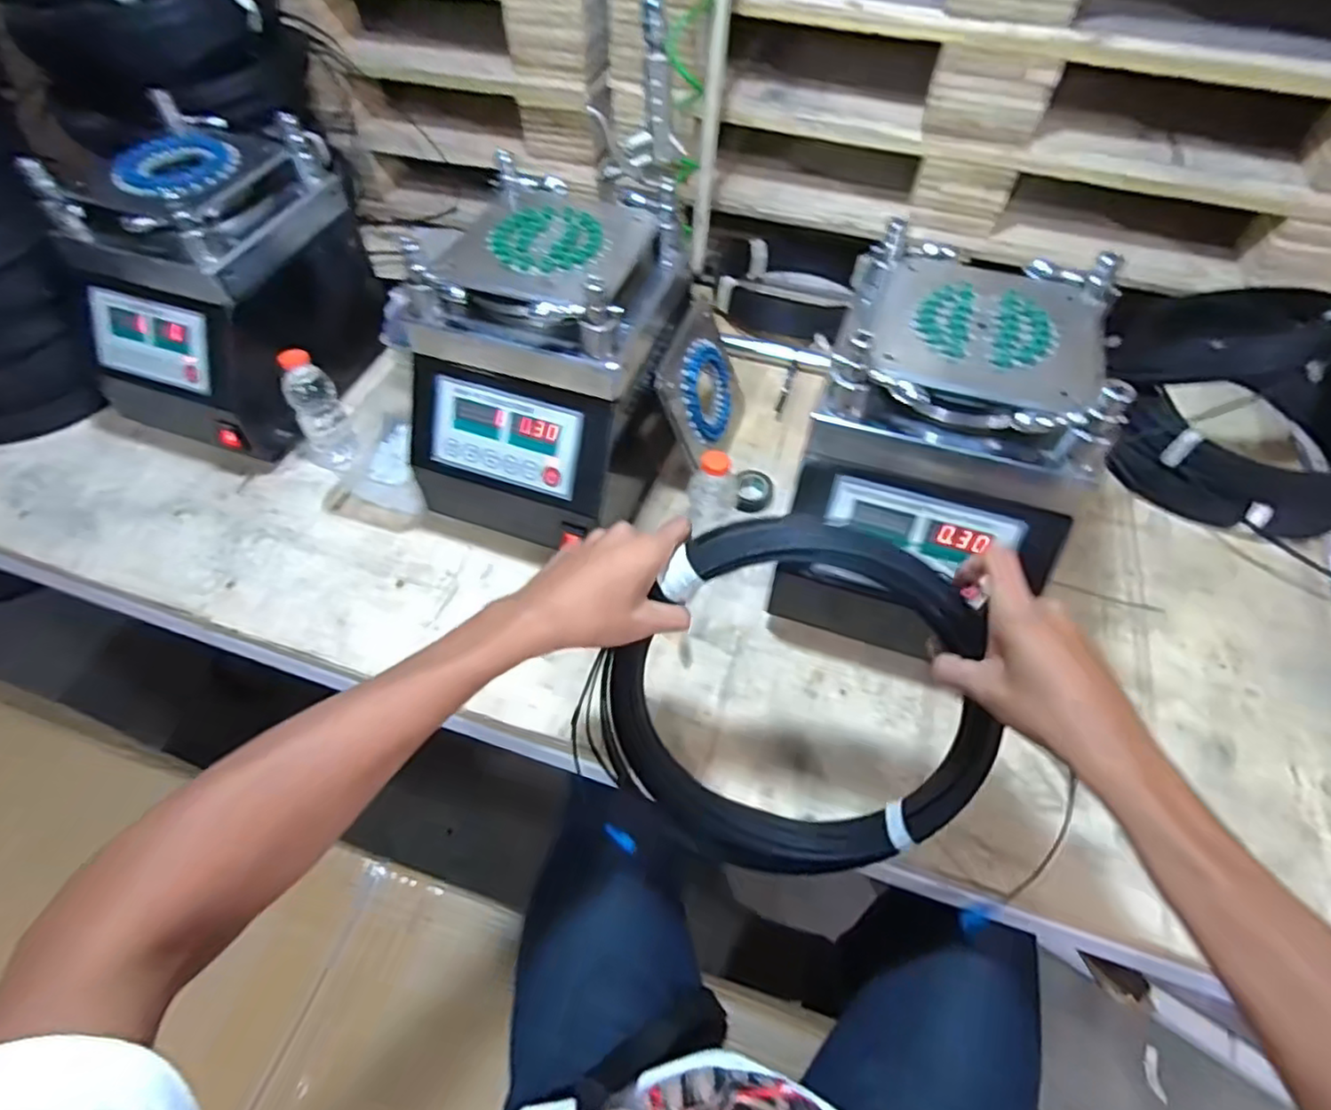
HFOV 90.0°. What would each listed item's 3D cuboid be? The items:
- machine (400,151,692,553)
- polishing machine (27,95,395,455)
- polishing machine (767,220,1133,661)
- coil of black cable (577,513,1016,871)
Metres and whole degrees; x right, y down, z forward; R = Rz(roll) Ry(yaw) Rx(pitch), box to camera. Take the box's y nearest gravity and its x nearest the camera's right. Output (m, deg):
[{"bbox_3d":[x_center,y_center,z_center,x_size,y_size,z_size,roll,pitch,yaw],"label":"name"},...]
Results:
[{"bbox_3d":[-0.119,-0.205,0.697,0.227,0.293,0.282,15,57,11],"label":"machine"},{"bbox_3d":[-0.545,-0.324,0.828,0.277,0.312,0.292,19,58,14],"label":"polishing machine"},{"bbox_3d":[0.244,-0.097,0.616,0.205,0.260,0.268,14,57,11],"label":"polishing machine"},{"bbox_3d":[0.098,0.123,0.521,0.293,0.306,0.054,47,22,-5],"label":"coil of black cable"}]

